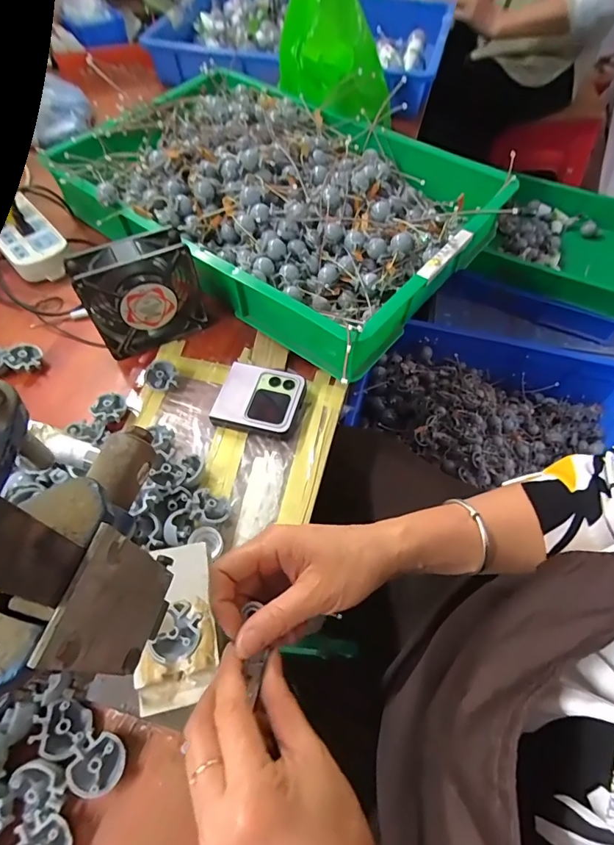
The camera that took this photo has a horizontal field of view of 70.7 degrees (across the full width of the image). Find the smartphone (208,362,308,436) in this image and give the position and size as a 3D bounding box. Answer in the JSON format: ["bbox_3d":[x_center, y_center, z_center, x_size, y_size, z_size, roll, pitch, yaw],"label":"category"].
[{"bbox_3d":[-0.052,-0.023,0.469,0.087,0.022,0.078,13,60,9],"label":"smartphone"}]

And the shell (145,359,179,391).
[{"bbox_3d":[-0.162,-0.050,0.486,0.034,0.024,0.034,-1,59,1],"label":"shell"}]

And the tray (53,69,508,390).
[{"bbox_3d":[-0.058,-0.342,0.620,0.604,0.087,0.422,34,65,20],"label":"tray"}]

